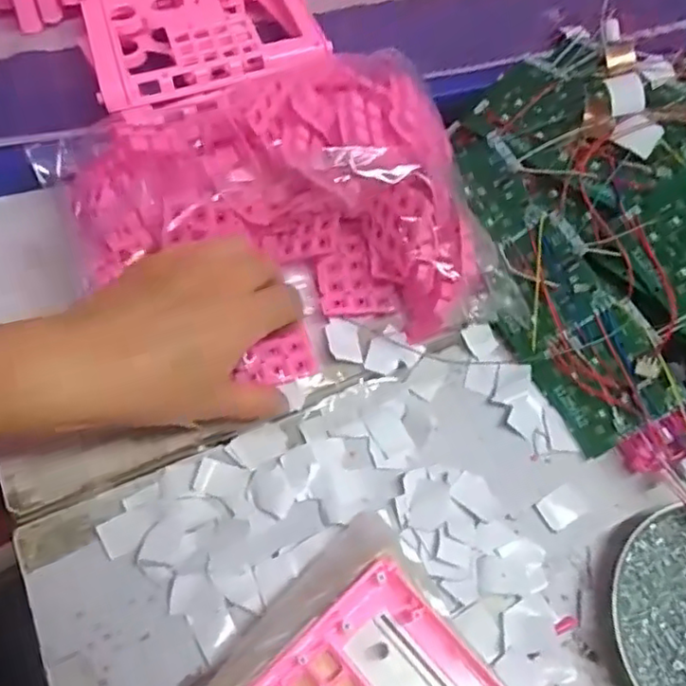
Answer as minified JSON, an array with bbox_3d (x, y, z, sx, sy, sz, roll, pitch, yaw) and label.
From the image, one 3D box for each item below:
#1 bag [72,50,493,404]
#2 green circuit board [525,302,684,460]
[{"bbox_3d":[-0.038,-0.080,0.394,0.229,0.089,0.187,-19,68,-11],"label":"bag"},{"bbox_3d":[0.162,0.023,0.395,0.071,0.005,0.072,-38,69,20],"label":"green circuit board"}]

